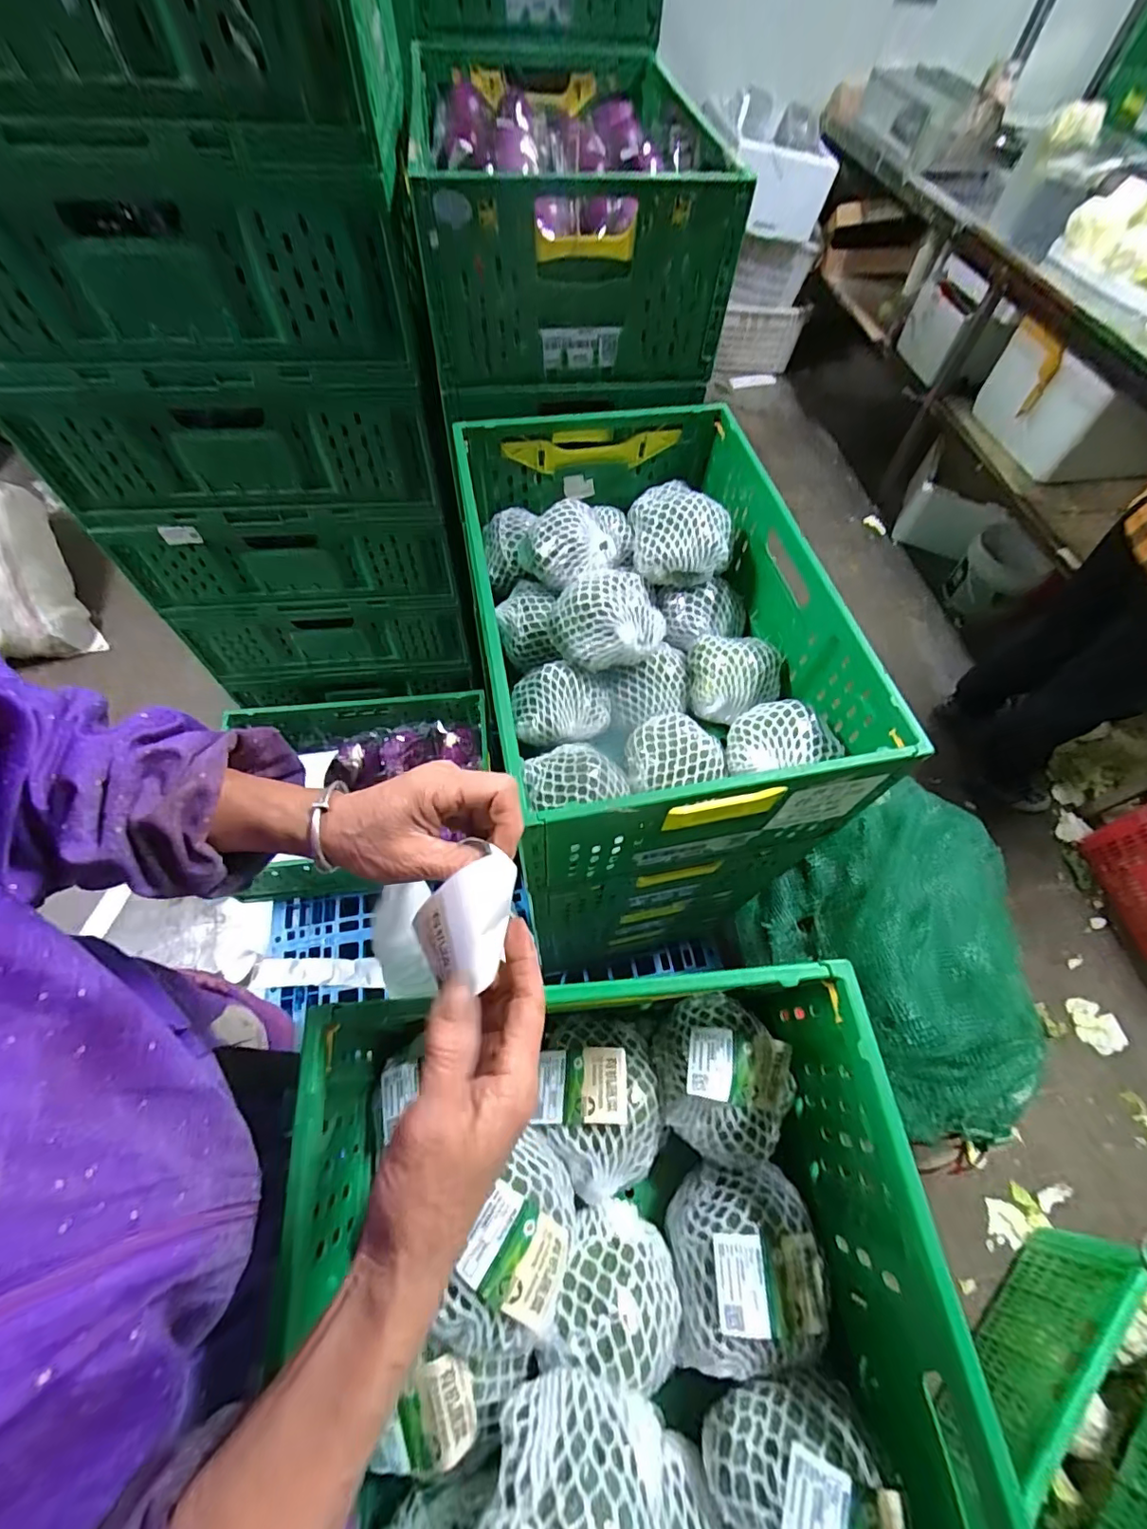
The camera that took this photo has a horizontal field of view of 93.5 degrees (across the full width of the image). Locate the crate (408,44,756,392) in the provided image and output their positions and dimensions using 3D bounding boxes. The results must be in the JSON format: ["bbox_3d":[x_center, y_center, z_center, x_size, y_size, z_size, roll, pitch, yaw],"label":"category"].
[{"bbox_3d":[-0.030,-0.835,0.822,0.391,0.216,0.666,-8,62,-7],"label":"crate"}]

